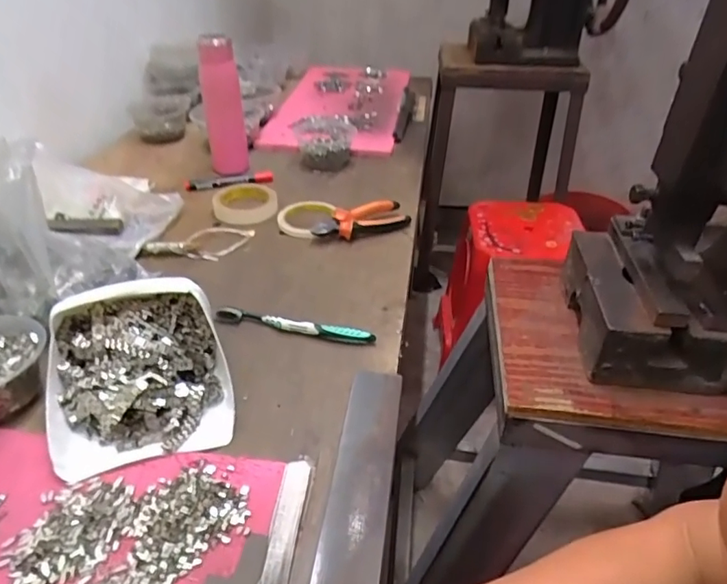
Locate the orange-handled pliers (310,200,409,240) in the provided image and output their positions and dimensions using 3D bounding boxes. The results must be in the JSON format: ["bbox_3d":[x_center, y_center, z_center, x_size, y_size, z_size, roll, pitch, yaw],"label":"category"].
[{"bbox_3d":[-0.002,-0.108,0.787,0.145,0.031,0.055,-15,39,-20],"label":"orange-handled pliers"}]

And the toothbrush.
[{"bbox_3d":[-0.079,0.035,0.600,0.182,0.015,0.015,8,37,10],"label":"toothbrush"}]

